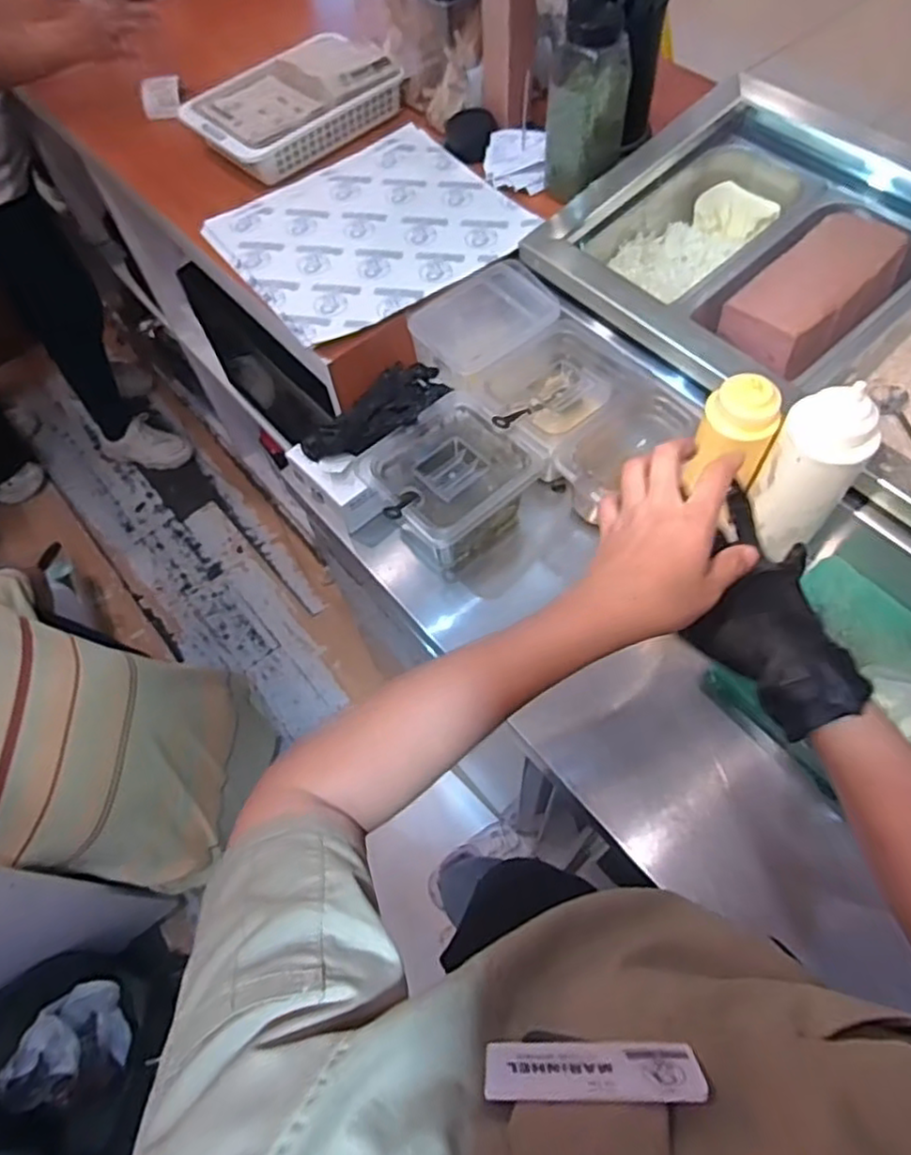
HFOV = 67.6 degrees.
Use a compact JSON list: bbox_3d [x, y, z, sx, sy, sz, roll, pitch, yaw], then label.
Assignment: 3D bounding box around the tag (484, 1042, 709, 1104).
[{"bbox_3d":[0.049,0.175,0.243,0.074,0.028,0.004,-2,91,4],"label":"tag"}]

